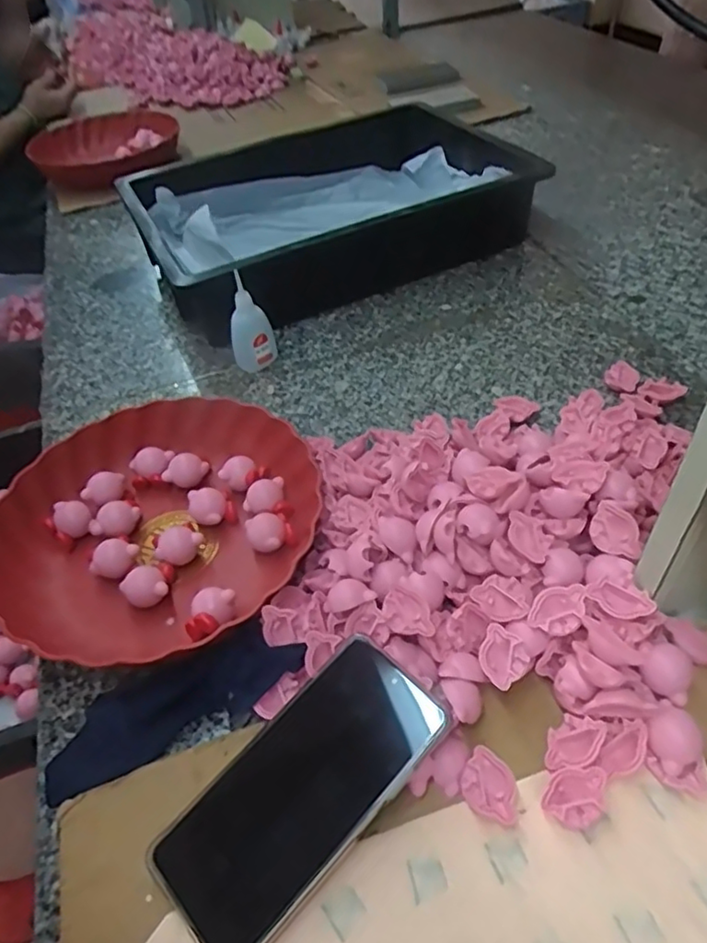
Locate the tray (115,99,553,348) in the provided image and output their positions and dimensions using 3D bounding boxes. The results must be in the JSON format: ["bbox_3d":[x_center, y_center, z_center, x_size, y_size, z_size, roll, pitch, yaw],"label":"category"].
[{"bbox_3d":[-0.044,-0.328,0.785,0.433,0.103,0.350,-27,49,-17],"label":"tray"}]

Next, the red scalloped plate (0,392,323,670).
[{"bbox_3d":[-0.141,0.035,0.478,0.227,0.051,0.237,-4,46,4],"label":"red scalloped plate"}]

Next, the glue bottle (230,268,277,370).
[{"bbox_3d":[-0.102,-0.142,0.620,0.042,0.099,0.033,-13,46,-4],"label":"glue bottle"}]

